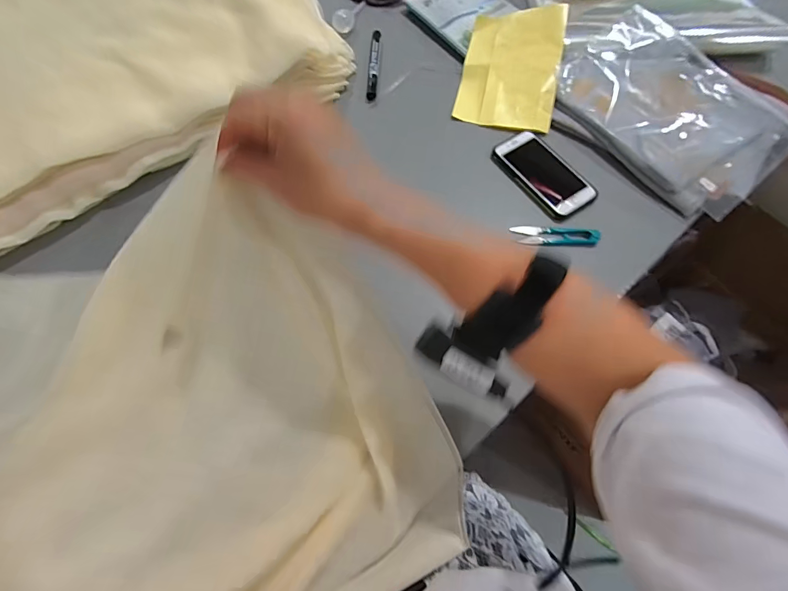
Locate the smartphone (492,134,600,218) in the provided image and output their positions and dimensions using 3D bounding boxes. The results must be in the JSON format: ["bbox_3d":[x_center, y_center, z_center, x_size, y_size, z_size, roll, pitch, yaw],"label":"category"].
[{"bbox_3d":[0.199,-0.163,0.532,0.072,0.014,0.138,-32,70,-12],"label":"smartphone"}]

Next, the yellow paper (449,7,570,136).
[{"bbox_3d":[0.171,-0.335,0.586,0.135,0.011,0.198,9,80,16],"label":"yellow paper"}]

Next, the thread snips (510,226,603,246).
[{"bbox_3d":[0.201,-0.075,0.493,0.103,0.011,0.024,3,66,2],"label":"thread snips"}]

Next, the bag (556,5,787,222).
[{"bbox_3d":[0.357,-0.258,0.536,0.206,0.055,0.314,-40,72,-15],"label":"bag"}]

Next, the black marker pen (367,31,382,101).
[{"bbox_3d":[-0.031,-0.357,0.616,0.015,0.011,0.138,2,66,2],"label":"black marker pen"}]

